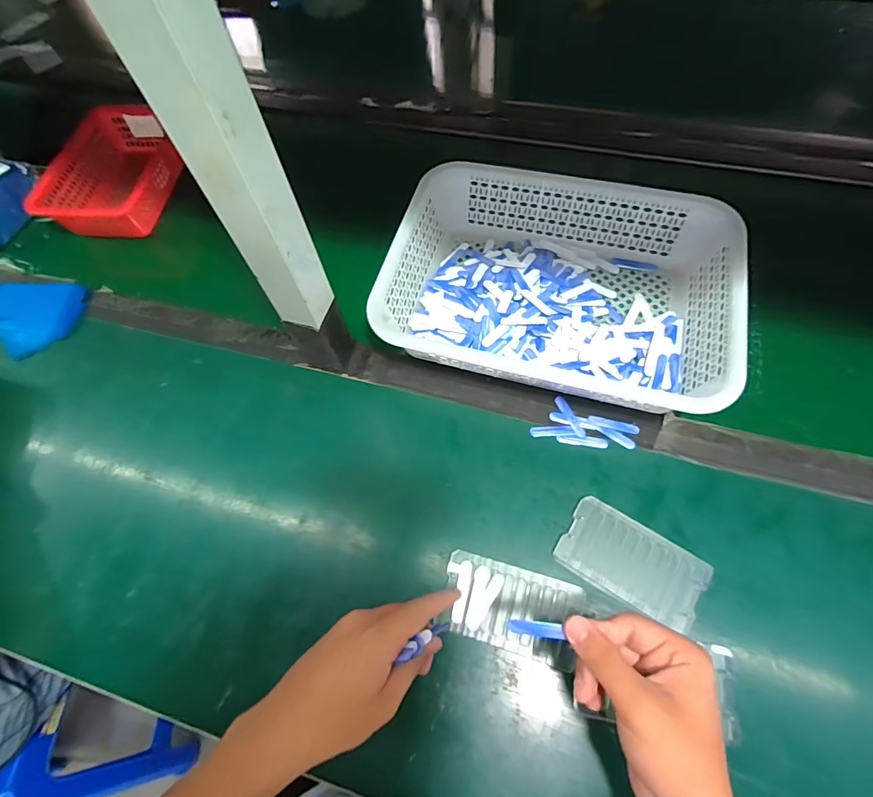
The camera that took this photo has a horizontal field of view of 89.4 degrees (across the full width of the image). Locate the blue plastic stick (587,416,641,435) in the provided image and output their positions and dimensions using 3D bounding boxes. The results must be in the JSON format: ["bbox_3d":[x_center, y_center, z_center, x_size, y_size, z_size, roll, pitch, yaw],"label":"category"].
[{"bbox_3d":[0.184,0.027,0.457,0.050,0.004,0.011,14,67,9],"label":"blue plastic stick"}]

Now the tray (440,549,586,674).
[{"bbox_3d":[0.065,0.184,0.390,0.118,0.009,0.067,15,67,9],"label":"tray"}]

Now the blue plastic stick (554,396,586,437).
[{"bbox_3d":[0.140,0.018,0.462,0.010,0.004,0.051,-23,66,-8],"label":"blue plastic stick"}]

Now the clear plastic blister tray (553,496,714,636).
[{"bbox_3d":[0.178,0.148,0.400,0.119,0.013,0.067,29,70,15],"label":"clear plastic blister tray"}]

